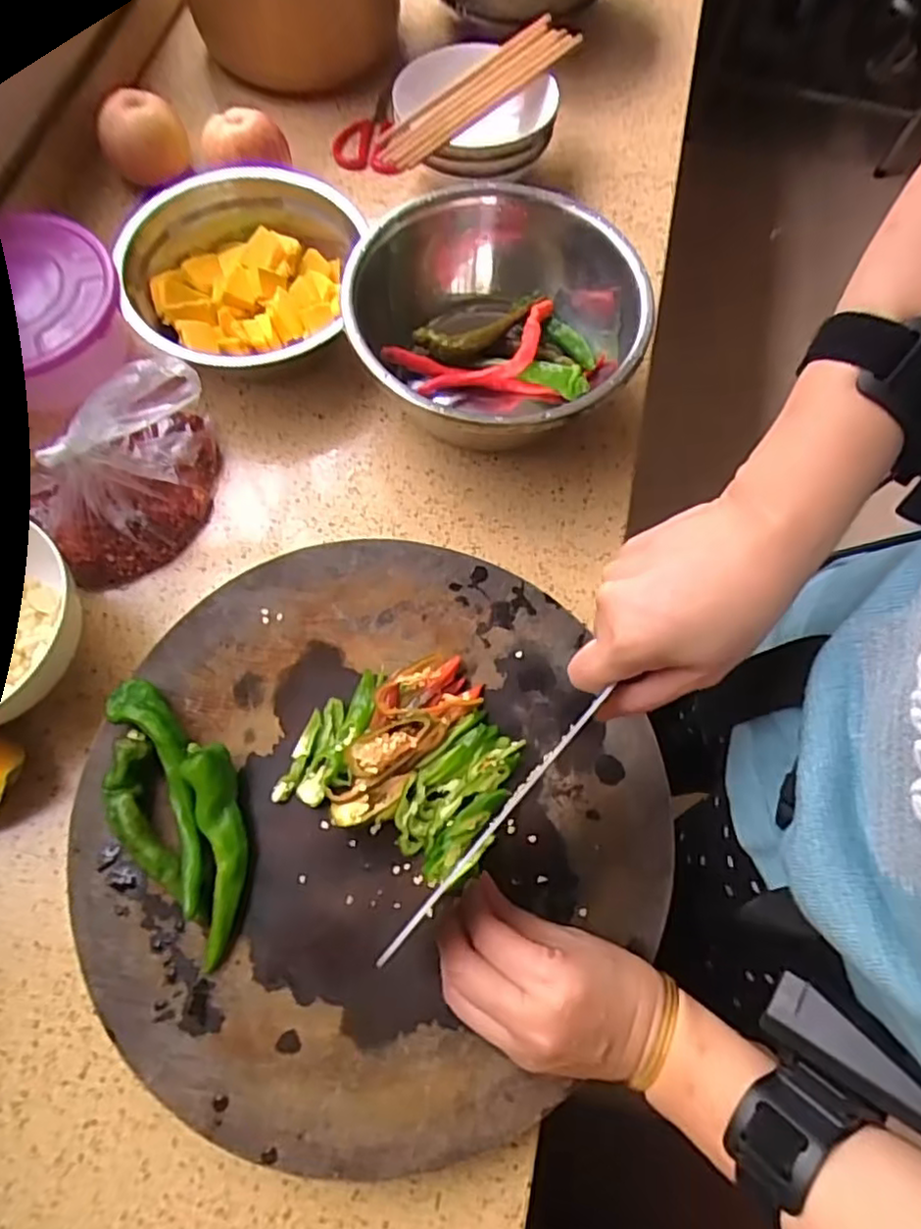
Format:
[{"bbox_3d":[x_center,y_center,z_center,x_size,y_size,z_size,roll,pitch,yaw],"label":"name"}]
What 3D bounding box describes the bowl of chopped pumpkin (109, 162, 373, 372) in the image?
[{"bbox_3d":[-0.187,-0.286,0.582,0.183,0.089,0.208,7,69,1],"label":"bowl of chopped pumpkin"}]

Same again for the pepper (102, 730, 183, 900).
[{"bbox_3d":[-0.193,0.123,0.410,0.031,0.028,0.098,-20,71,-9],"label":"pepper"}]

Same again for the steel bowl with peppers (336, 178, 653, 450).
[{"bbox_3d":[0.029,-0.229,0.560,0.225,0.102,0.237,1,69,-2],"label":"steel bowl with peppers"}]

